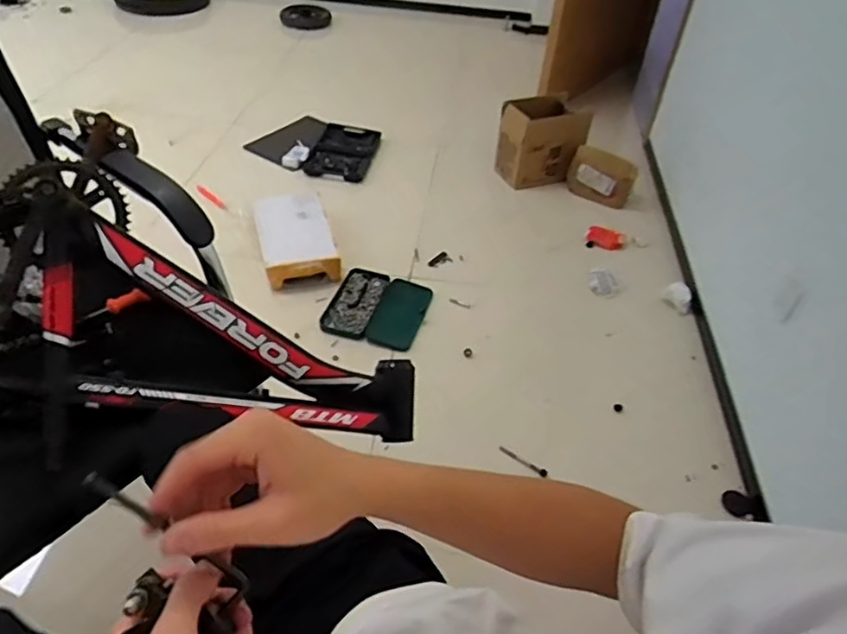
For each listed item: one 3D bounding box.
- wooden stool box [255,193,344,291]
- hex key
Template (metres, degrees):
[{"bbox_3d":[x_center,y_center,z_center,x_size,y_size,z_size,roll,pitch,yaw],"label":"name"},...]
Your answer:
[{"bbox_3d":[-0.372,-0.245,1.819,0.205,0.100,0.360,-10,45,-15],"label":"wooden stool box"},{"bbox_3d":[-0.143,0.130,0.353,0.006,0.133,0.024,-12,39,27],"label":"hex key"}]

